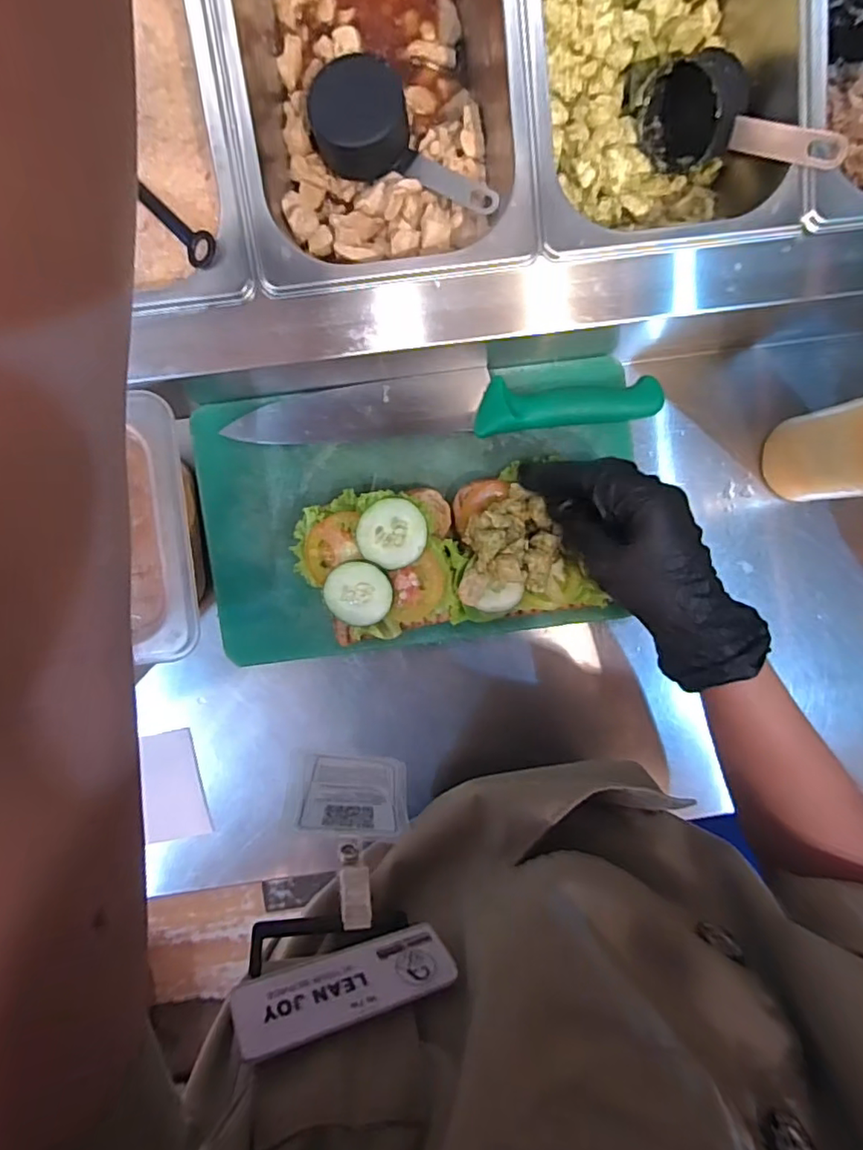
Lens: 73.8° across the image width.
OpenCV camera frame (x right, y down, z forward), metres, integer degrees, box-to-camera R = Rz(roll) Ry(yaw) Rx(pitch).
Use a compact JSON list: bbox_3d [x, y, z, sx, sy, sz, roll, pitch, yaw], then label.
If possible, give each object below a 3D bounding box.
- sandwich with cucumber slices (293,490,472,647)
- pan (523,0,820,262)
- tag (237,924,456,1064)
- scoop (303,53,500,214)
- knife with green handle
[{"bbox_3d":[-0.036,-0.007,0.416,0.110,0.032,0.110,0,93,-8],"label":"sandwich with cucumber slices"},{"bbox_3d":[0.130,-0.362,0.349,0.165,0.099,0.320,-7,94,-1],"label":"pan"},{"bbox_3d":[-0.029,0.142,0.200,0.074,0.028,0.006,-1,94,-28],"label":"tag"},{"bbox_3d":[-0.020,-0.283,0.378,0.126,0.036,0.063,25,93,-16],"label":"scoop"},{"bbox_3d":[0.008,-0.124,0.415,0.302,0.031,0.047,-4,94,-1],"label":"knife with green handle"}]

